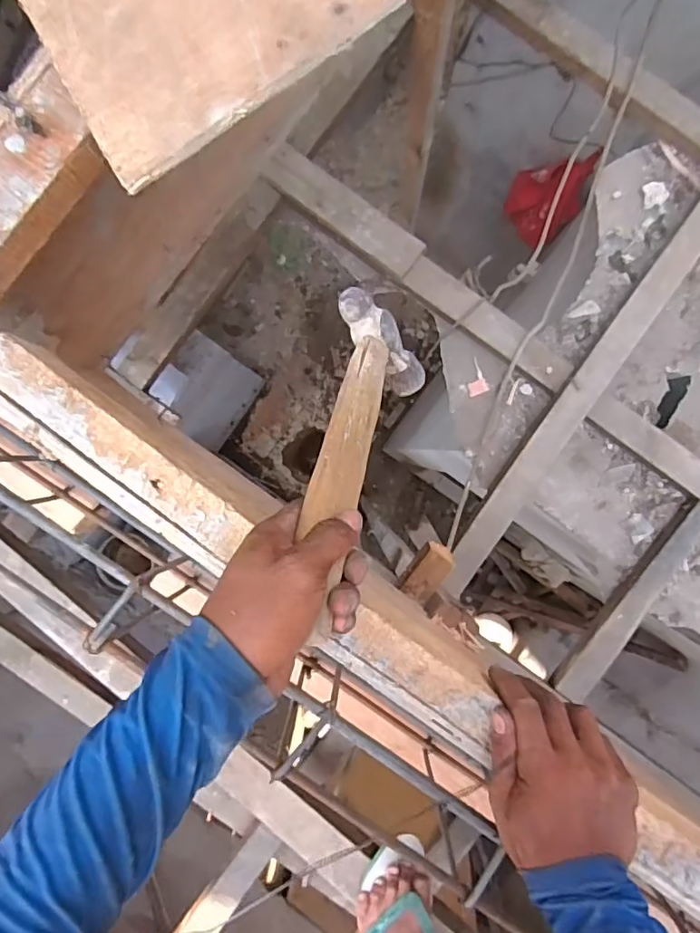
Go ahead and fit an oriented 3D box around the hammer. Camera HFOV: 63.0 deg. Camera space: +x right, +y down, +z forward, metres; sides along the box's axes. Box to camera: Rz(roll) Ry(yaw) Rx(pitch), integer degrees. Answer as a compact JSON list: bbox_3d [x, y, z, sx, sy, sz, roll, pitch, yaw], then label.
[{"bbox_3d":[0.002,-0.013,0.413,0.023,0.272,0.100,-23,127,40],"label":"hammer"}]

